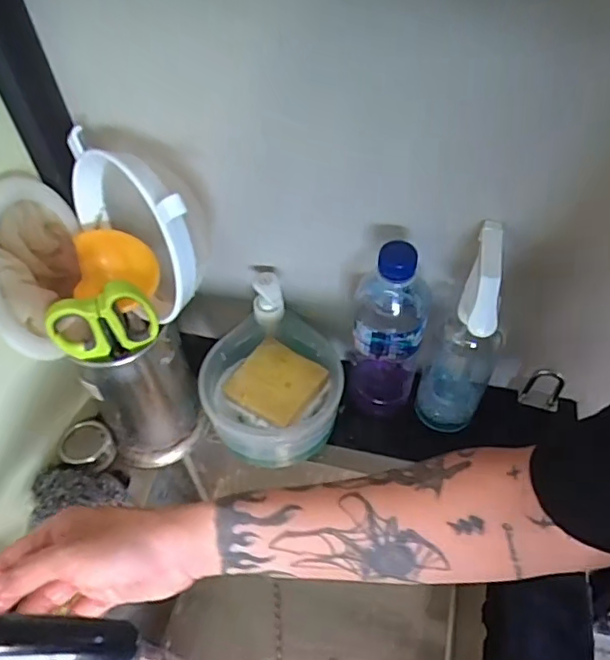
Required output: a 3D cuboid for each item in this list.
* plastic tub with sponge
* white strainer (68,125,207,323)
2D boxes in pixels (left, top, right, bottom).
[{"bbox_3d":[-0.032,0.060,0.591,0.138,0.076,0.142,4,52,6],"label":"plastic tub with sponge"},{"bbox_3d":[-0.125,-0.089,0.477,0.078,0.140,0.140,-35,58,-23],"label":"white strainer"}]

